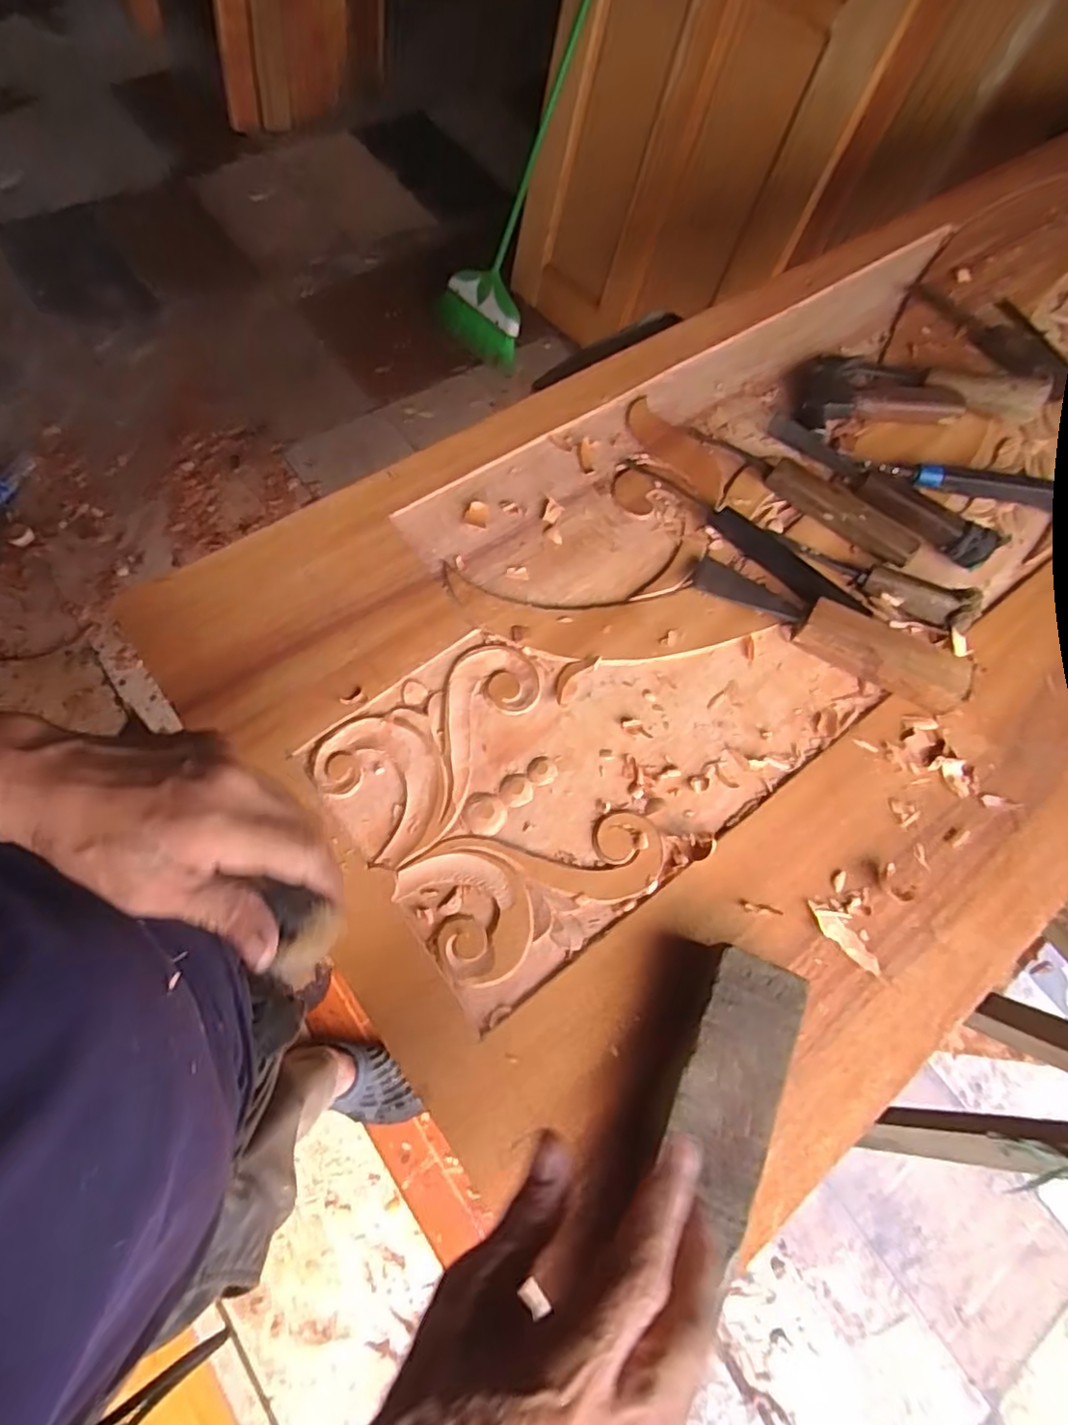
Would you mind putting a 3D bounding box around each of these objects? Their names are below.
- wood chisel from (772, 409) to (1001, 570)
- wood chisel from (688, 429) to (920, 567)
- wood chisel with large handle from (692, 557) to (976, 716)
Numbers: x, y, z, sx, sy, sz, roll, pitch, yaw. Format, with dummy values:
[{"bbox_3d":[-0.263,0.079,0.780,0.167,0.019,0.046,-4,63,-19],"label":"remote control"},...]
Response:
[{"bbox_3d":[0.307,-0.203,0.575,0.223,0.032,0.034,40,69,12],"label":"wood chisel"},{"bbox_3d":[0.239,-0.200,0.567,0.215,0.028,0.030,41,70,12],"label":"wood chisel"},{"bbox_3d":[0.234,-0.068,0.509,0.220,0.033,0.038,30,68,8],"label":"wood chisel with large handle"}]

